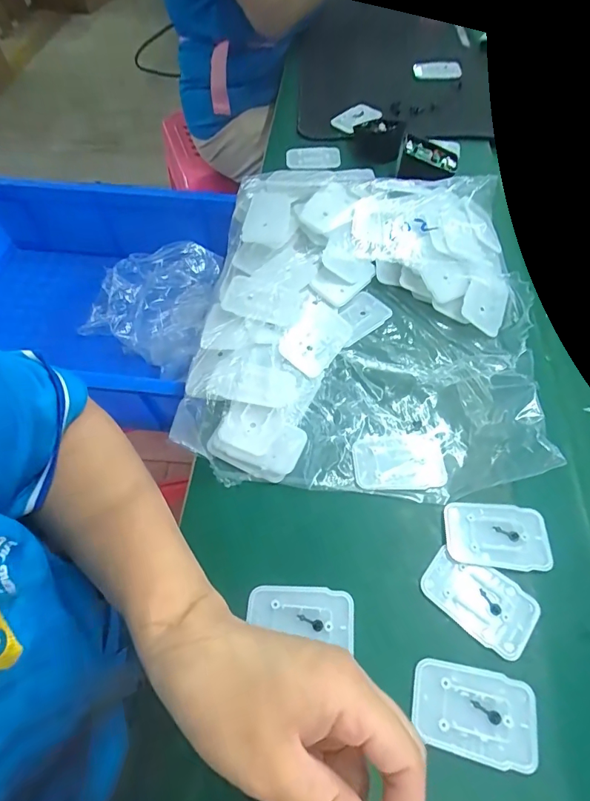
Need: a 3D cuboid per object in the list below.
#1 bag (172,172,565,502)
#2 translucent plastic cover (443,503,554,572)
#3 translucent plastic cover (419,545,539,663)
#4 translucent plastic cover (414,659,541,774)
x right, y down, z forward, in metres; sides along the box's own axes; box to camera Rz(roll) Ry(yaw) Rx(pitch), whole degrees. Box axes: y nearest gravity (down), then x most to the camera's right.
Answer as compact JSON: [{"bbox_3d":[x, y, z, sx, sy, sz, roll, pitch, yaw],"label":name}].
[{"bbox_3d":[0.063,-0.087,0.381,0.275,0.045,0.326,6,59,5],"label":"bag"},{"bbox_3d":[0.143,0.096,0.301,0.068,0.008,0.043,5,59,4],"label":"translucent plastic cover"},{"bbox_3d":[0.122,0.130,0.280,0.069,0.005,0.044,36,66,21],"label":"translucent plastic cover"},{"bbox_3d":[0.106,0.184,0.250,0.069,0.006,0.045,12,59,8],"label":"translucent plastic cover"}]

